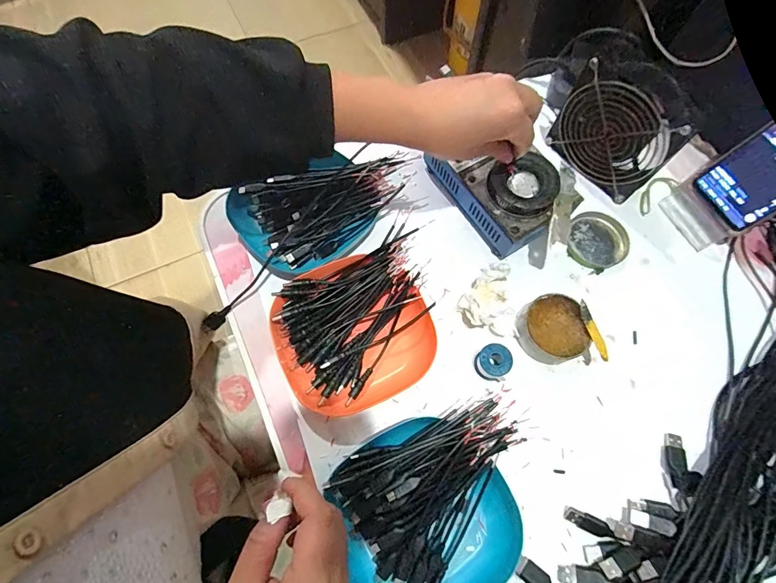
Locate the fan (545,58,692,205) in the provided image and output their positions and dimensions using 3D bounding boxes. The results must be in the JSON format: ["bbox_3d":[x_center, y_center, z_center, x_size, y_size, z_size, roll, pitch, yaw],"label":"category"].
[{"bbox_3d":[0.243,-0.173,0.428,0.043,0.120,0.120,-40,74,-14],"label":"fan"}]

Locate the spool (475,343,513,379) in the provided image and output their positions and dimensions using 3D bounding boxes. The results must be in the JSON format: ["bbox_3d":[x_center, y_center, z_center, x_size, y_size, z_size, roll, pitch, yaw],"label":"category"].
[{"bbox_3d":[0.099,0.067,0.379,0.028,0.024,0.029,0,69,0],"label":"spool"}]

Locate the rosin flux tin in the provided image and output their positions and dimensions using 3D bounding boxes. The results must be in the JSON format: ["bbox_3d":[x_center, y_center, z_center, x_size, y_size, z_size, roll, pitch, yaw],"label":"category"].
[{"bbox_3d":[0.159,0.037,0.394,0.059,0.024,0.063,0,69,0],"label":"rosin flux tin"}]

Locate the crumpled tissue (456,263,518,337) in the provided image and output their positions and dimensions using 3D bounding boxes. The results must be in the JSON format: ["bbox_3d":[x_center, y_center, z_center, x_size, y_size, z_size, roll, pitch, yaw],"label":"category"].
[{"bbox_3d":[0.098,0.010,0.399,0.053,0.027,0.064,-9,69,-4],"label":"crumpled tissue"}]

